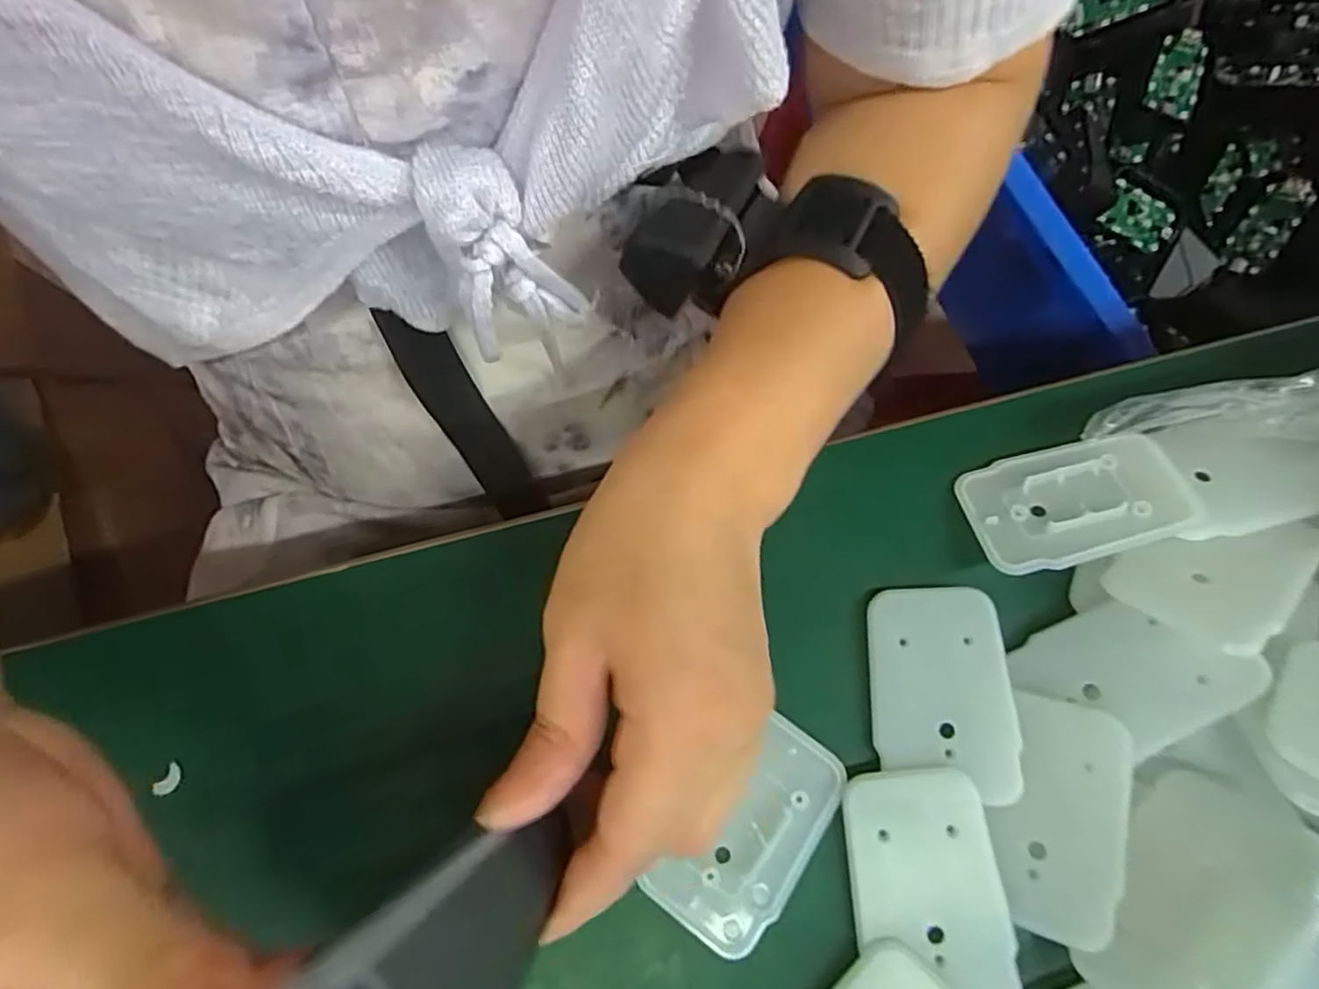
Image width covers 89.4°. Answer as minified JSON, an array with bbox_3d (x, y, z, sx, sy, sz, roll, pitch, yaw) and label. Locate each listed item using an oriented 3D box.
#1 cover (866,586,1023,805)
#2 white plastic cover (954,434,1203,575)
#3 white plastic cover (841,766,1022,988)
[{"bbox_3d":[0.093,0.064,0.221,0.043,0.004,0.065,-2,73,14],"label":"cover"},{"bbox_3d":[0.142,0.002,0.230,0.065,0.004,0.043,-16,54,10],"label":"white plastic cover"},{"bbox_3d":[0.082,0.119,0.205,0.043,0.013,0.062,-2,76,-1],"label":"white plastic cover"}]

